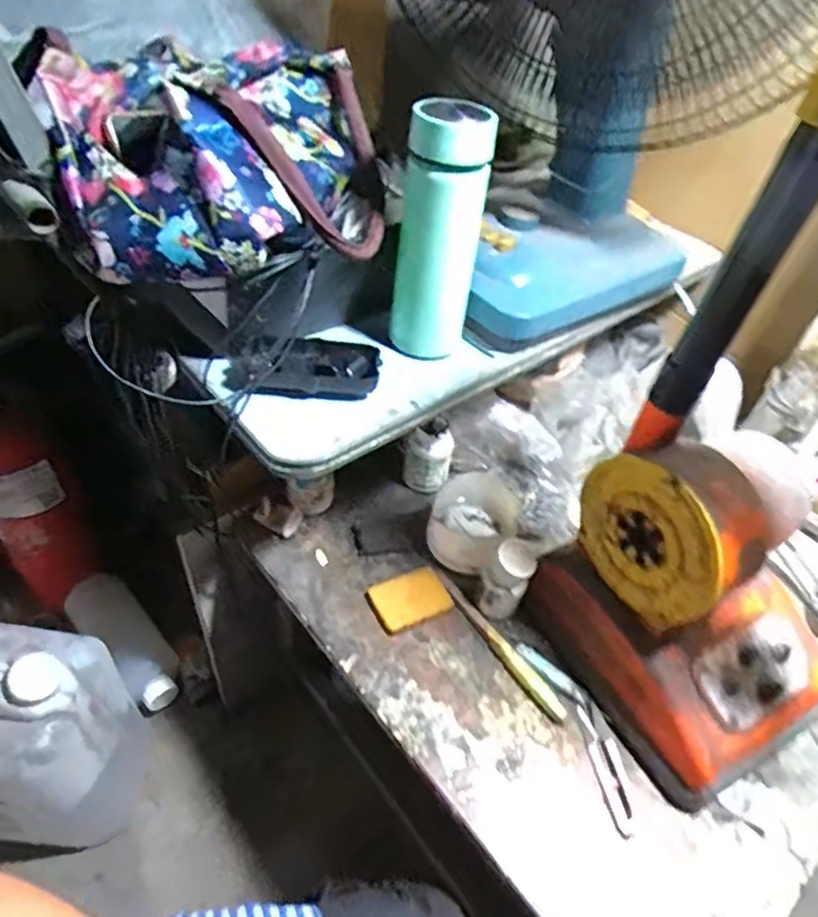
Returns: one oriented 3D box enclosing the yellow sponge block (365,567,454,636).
[{"bbox_3d":[0.001,0.138,0.595,0.072,0.008,0.052,-16,50,-21],"label":"yellow sponge block"}]

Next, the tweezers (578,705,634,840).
[{"bbox_3d":[0.167,0.259,0.510,0.025,0.004,0.097,-2,47,-9],"label":"tweezers"}]

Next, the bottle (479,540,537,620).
[{"bbox_3d":[0.093,0.116,0.576,0.035,0.076,0.040,37,53,26],"label":"bottle"}]

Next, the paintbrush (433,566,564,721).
[{"bbox_3d":[0.080,0.171,0.576,0.019,0.009,0.176,-28,55,-29],"label":"paintbrush"}]

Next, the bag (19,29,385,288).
[{"bbox_3d":[-0.136,-0.232,0.455,0.228,0.107,0.221,-4,47,-10],"label":"bag"}]

